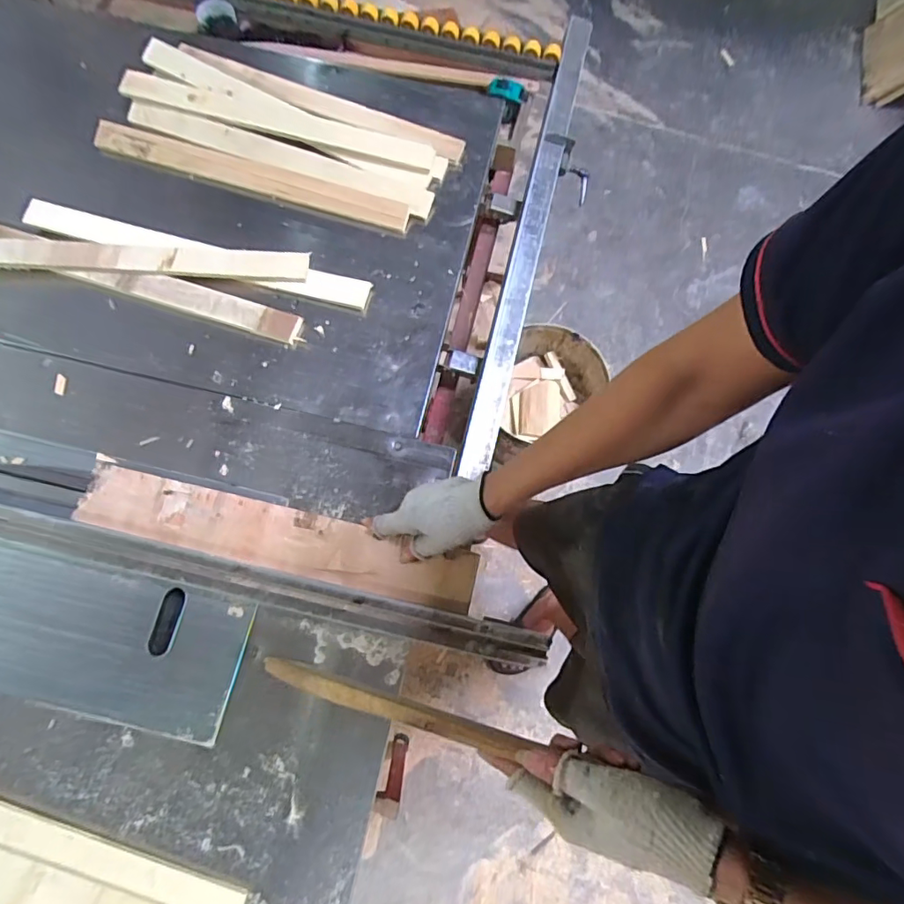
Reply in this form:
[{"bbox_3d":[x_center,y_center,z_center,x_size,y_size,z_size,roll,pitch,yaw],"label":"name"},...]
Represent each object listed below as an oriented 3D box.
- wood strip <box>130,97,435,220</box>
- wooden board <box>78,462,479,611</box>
[{"bbox_3d":[-0.252,-0.438,0.770,0.464,0.017,0.046,20,75,2],"label":"wood strip"},{"bbox_3d":[-0.210,0.104,0.636,0.478,0.015,0.076,14,77,2],"label":"wooden board"}]

